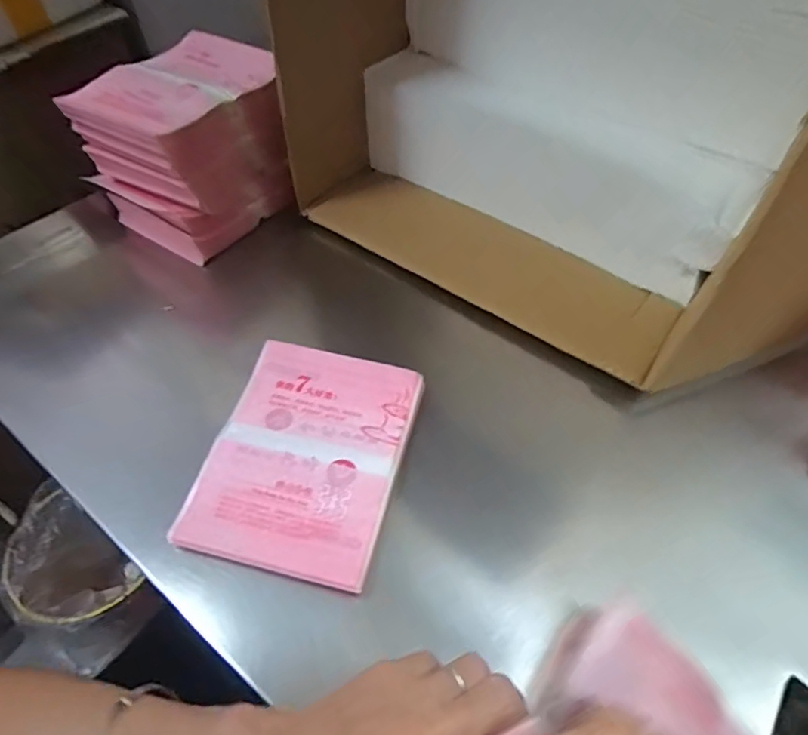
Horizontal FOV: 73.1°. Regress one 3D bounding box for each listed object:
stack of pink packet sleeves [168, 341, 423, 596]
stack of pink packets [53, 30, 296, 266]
[{"bbox_3d":[-0.065,0.057,0.374,0.122,0.014,0.162,12,53,9],"label":"stack of pink packet sleeves"},{"bbox_3d":[-0.199,-0.210,0.523,0.132,0.126,0.161,33,59,23],"label":"stack of pink packets"}]

